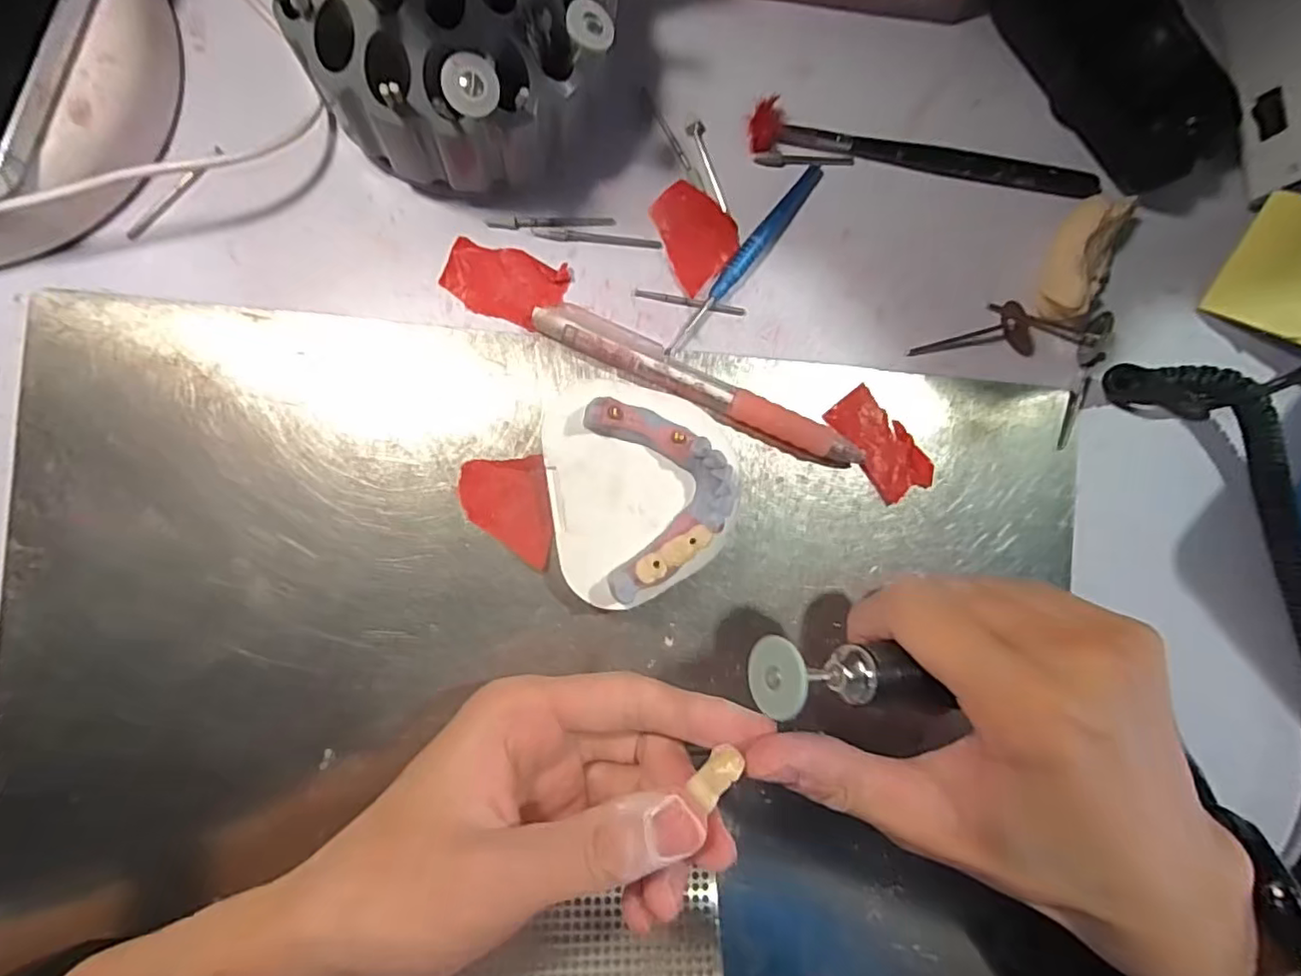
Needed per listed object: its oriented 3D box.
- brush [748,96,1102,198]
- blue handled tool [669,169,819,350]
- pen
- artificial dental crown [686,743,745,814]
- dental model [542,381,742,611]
[{"bbox_3d":[0.112,-0.134,0.251,0.148,0.010,0.017,6,88,-8],"label":"brush"},{"bbox_3d":[0.038,-0.090,0.243,0.009,0.006,0.096,39,85,-6],"label":"blue handled tool"},{"bbox_3d":[0.020,-0.038,0.237,0.130,0.012,0.017,25,86,-7],"label":"pen"},{"bbox_3d":[0.018,0.080,0.171,0.008,0.005,0.016,45,84,-5],"label":"artificial dental crown"},{"bbox_3d":[-0.003,0.000,0.221,0.063,0.029,0.076,-8,90,-8],"label":"dental model"}]

